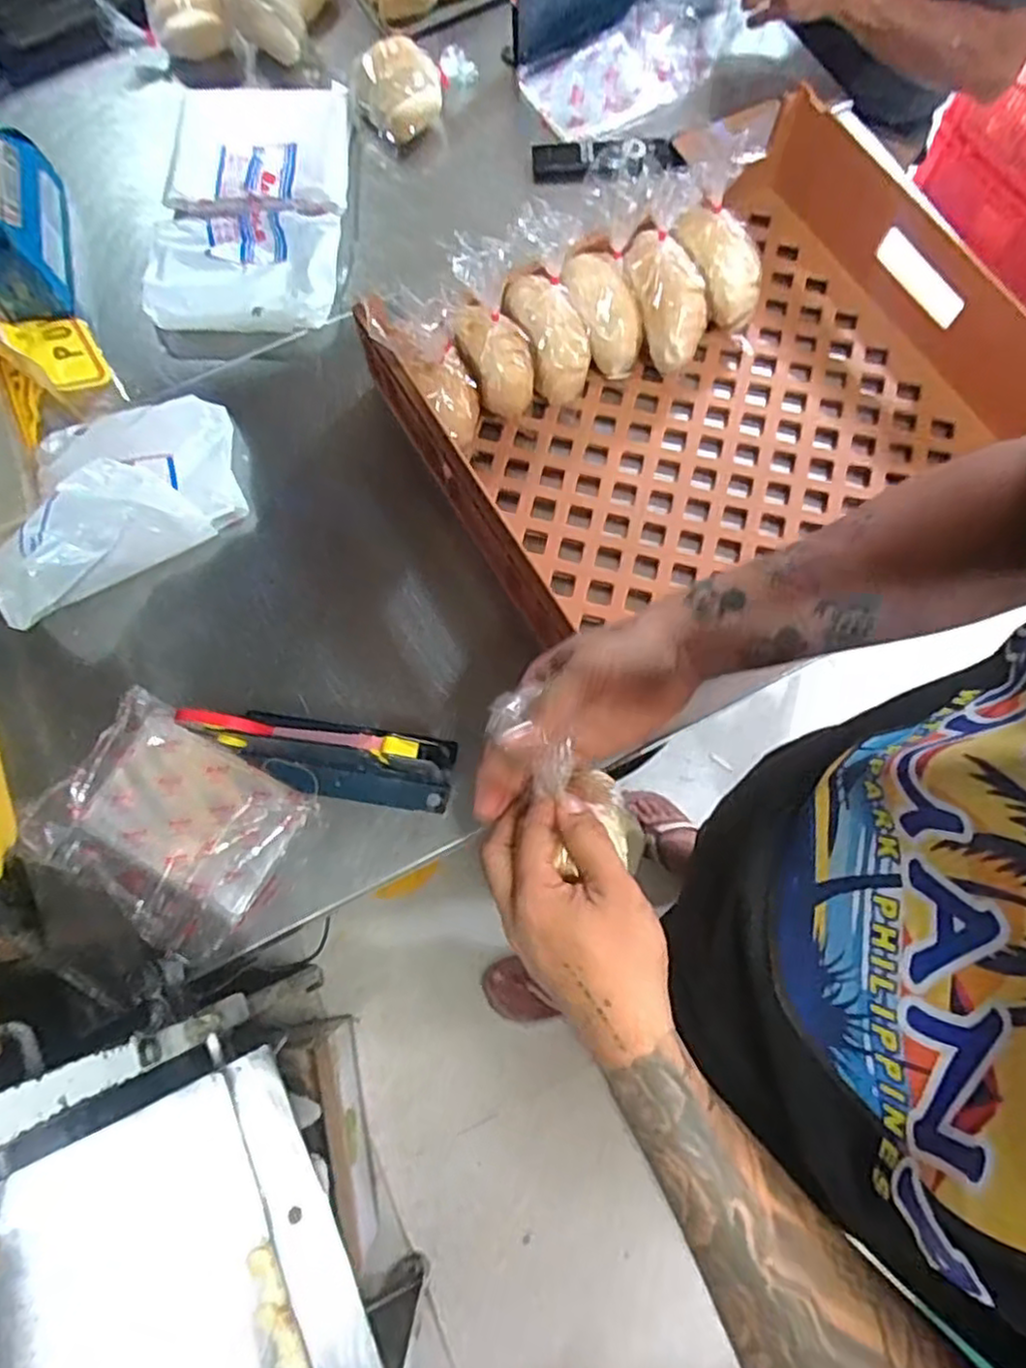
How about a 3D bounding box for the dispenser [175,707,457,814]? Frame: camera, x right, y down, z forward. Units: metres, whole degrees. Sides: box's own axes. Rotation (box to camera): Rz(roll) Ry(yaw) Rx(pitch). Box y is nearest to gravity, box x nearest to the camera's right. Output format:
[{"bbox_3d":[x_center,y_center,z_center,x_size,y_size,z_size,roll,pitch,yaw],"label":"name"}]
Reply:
[{"bbox_3d":[-0.161,0.057,0.620,0.208,0.145,0.072,9,75,3],"label":"dispenser"}]

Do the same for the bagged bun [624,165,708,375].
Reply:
[{"bbox_3d":[0.159,-0.409,0.712,0.080,0.061,0.172,-12,116,-2],"label":"bagged bun"}]

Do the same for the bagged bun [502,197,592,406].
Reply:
[{"bbox_3d":[0.036,-0.378,0.714,0.073,0.183,0.082,-17,39,-4],"label":"bagged bun"}]

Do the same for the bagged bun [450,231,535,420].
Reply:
[{"bbox_3d":[-0.020,-0.345,0.692,0.069,0.170,0.063,-24,44,-6],"label":"bagged bun"}]

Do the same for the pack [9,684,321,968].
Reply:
[{"bbox_3d":[-0.317,0.126,0.648,0.213,0.042,0.168,33,78,9],"label":"pack"}]

